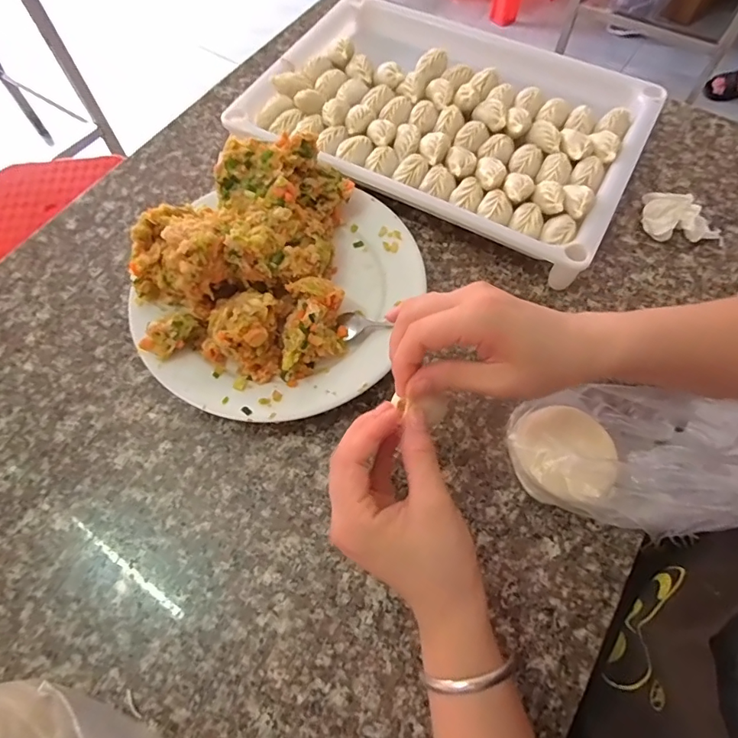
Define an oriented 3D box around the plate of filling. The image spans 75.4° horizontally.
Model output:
[{"bbox_3d":[-0.072,-0.077,0.394,0.209,0.092,0.235,32,68,15],"label":"plate of filling"}]

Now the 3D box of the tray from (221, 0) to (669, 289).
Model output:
[{"bbox_3d":[0.077,-0.264,0.499,0.386,0.045,0.268,27,67,13],"label":"tray"}]

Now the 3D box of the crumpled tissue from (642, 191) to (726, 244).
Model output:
[{"bbox_3d":[0.298,-0.140,0.450,0.079,0.028,0.044,29,67,14],"label":"crumpled tissue"}]

